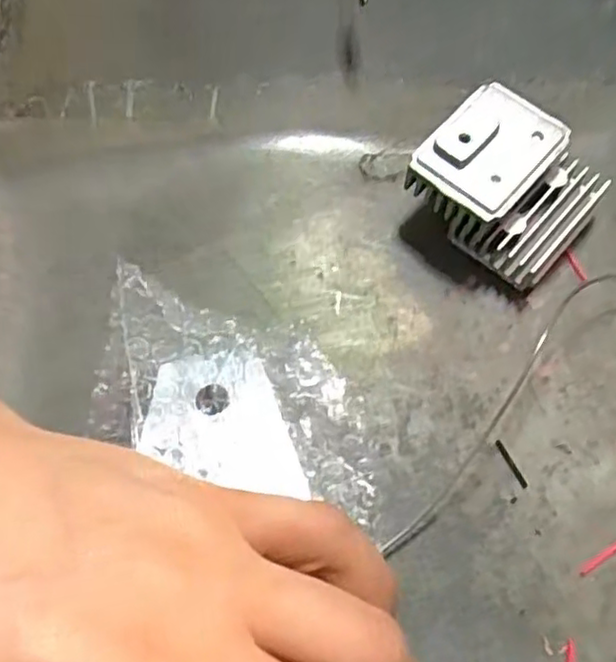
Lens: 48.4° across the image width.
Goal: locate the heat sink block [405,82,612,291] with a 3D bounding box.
[{"bbox_3d":[0.063,-0.046,0.217,0.050,0.030,0.045,33,70,14],"label":"heat sink block"}]

